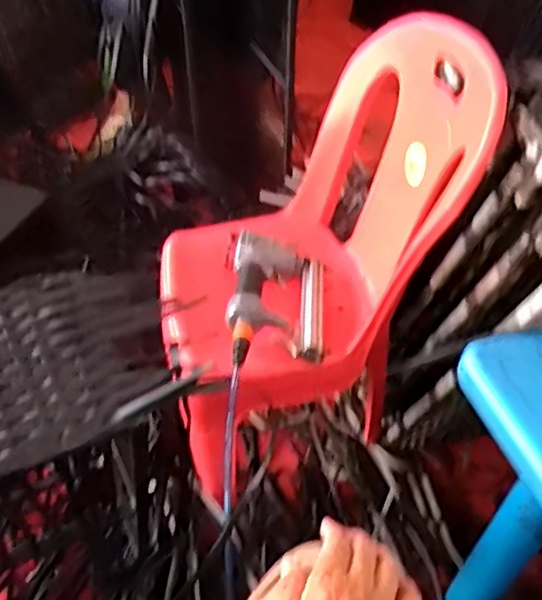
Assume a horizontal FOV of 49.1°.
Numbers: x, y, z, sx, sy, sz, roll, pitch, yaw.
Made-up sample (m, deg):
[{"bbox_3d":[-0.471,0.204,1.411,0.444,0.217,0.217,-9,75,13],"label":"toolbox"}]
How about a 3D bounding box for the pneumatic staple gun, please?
[{"bbox_3d":[0.008,0.000,0.811,0.134,0.050,0.216,4,43,-2],"label":"pneumatic staple gun"}]

